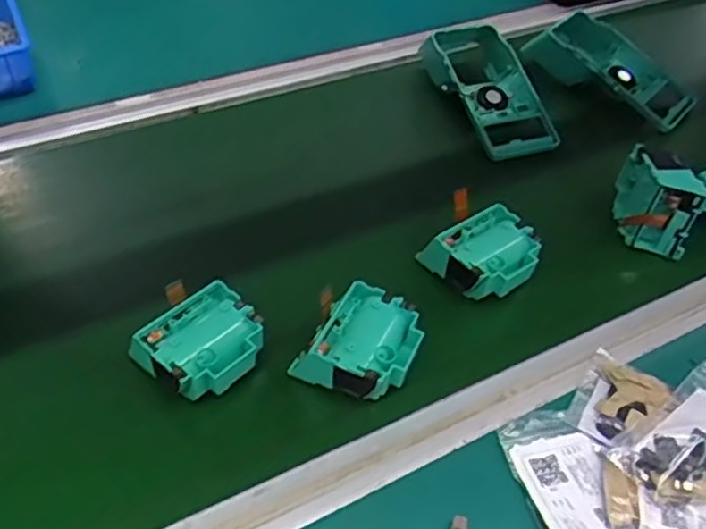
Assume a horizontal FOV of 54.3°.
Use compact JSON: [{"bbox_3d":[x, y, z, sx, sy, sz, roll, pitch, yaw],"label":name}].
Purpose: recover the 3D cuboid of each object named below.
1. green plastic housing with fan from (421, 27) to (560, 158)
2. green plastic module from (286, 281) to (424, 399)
[{"bbox_3d":[0.143,-0.197,0.747,0.095,0.061,0.203,-15,50,-18],"label":"green plastic housing with fan"},{"bbox_3d":[0.008,0.059,0.494,0.074,0.041,0.077,27,51,19],"label":"green plastic module"}]

